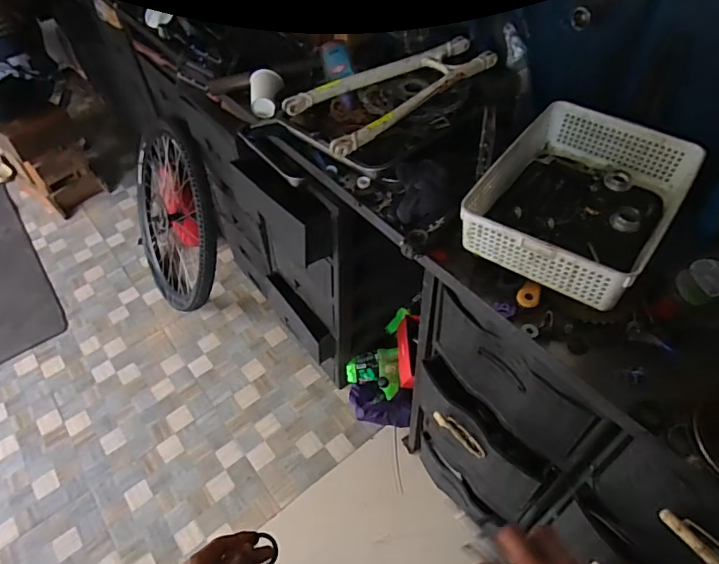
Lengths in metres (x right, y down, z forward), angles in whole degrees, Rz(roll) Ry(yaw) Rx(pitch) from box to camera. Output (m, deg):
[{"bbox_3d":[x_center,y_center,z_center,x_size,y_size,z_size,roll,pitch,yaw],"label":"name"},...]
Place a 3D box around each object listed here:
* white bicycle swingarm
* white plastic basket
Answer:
[{"bbox_3d":[0.043,-0.369,0.900,0.377,0.046,0.219,-34,57,-23],"label":"white bicycle swingarm"},{"bbox_3d":[0.338,-0.133,0.755,0.249,0.077,0.333,30,58,24],"label":"white plastic basket"}]

